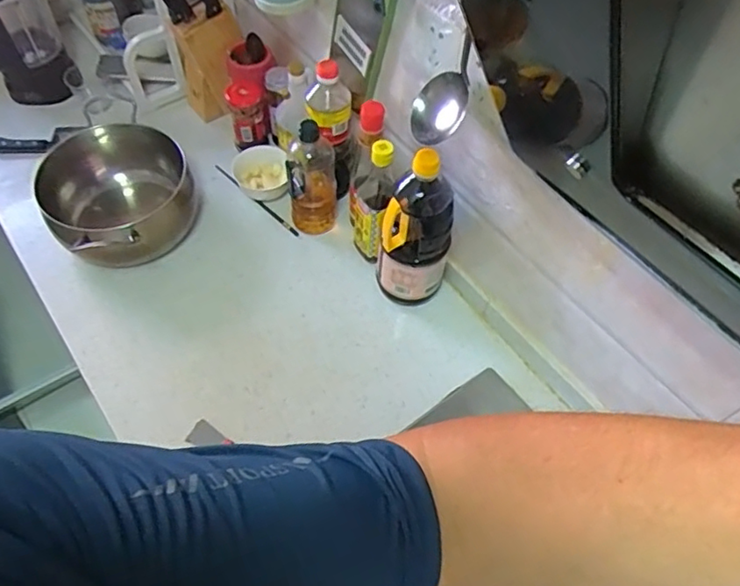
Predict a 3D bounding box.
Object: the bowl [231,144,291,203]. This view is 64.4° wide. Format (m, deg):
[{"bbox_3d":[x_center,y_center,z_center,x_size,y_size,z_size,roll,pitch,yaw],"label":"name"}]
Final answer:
[{"bbox_3d":[-0.205,-0.216,1.104,0.111,0.067,0.114,-3,56,-4],"label":"bowl"}]

